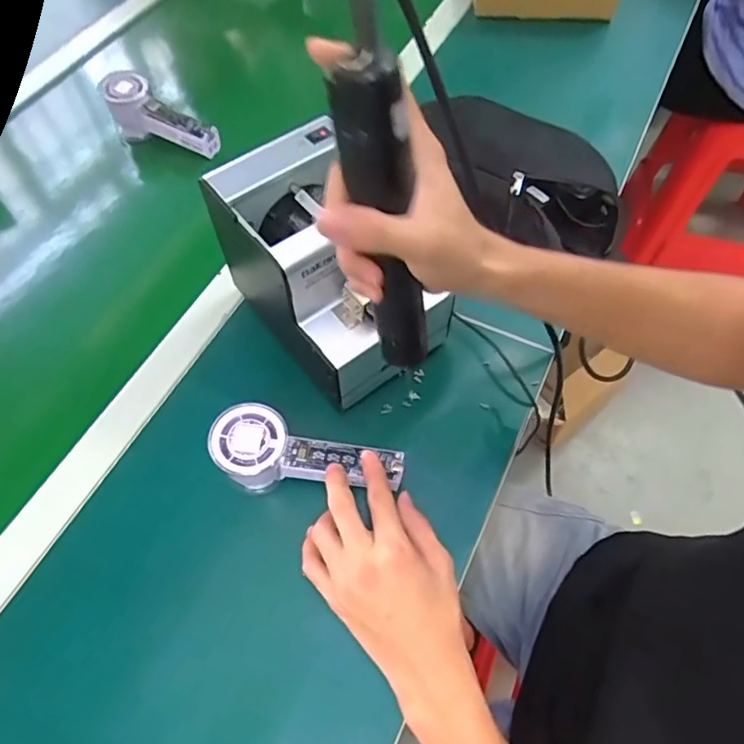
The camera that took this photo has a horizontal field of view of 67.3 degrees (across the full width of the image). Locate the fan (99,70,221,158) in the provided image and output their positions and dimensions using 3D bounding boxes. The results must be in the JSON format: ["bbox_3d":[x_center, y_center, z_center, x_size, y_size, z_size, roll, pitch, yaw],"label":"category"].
[{"bbox_3d":[-0.260,-0.306,0.681,0.155,0.064,0.046,30,65,18],"label":"fan"}]

